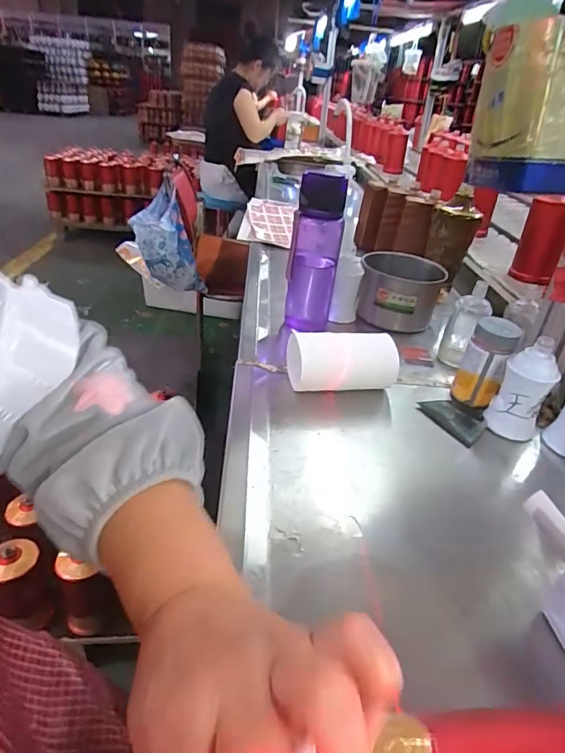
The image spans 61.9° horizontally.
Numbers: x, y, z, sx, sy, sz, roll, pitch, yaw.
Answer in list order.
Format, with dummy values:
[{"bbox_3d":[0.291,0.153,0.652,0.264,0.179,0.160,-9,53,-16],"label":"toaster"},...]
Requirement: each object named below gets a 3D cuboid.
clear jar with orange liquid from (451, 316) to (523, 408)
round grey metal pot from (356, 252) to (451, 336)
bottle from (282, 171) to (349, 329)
[{"bbox_3d":[0.252,-0.019,0.588,0.054,0.111,0.044,20,34,22],"label":"clear jar with orange liquid"},{"bbox_3d":[0.197,-0.144,0.801,0.134,0.097,0.135,4,32,-2],"label":"round grey metal pot"},{"bbox_3d":[0.046,-0.174,0.703,0.073,0.233,0.065,8,32,4],"label":"bottle"}]

